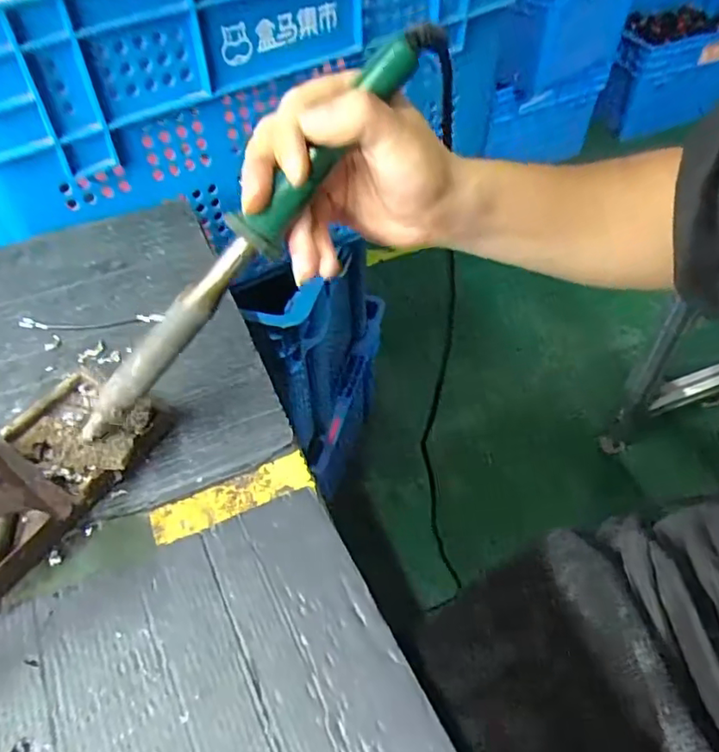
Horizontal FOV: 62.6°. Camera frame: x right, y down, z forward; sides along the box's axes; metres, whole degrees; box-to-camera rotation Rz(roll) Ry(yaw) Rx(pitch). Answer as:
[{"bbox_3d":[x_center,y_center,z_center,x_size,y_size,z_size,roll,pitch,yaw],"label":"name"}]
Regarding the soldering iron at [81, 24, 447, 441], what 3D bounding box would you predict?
[{"bbox_3d":[-0.056,-0.071,0.302,0.272,0.023,0.023,-48,57,5],"label":"soldering iron"}]

